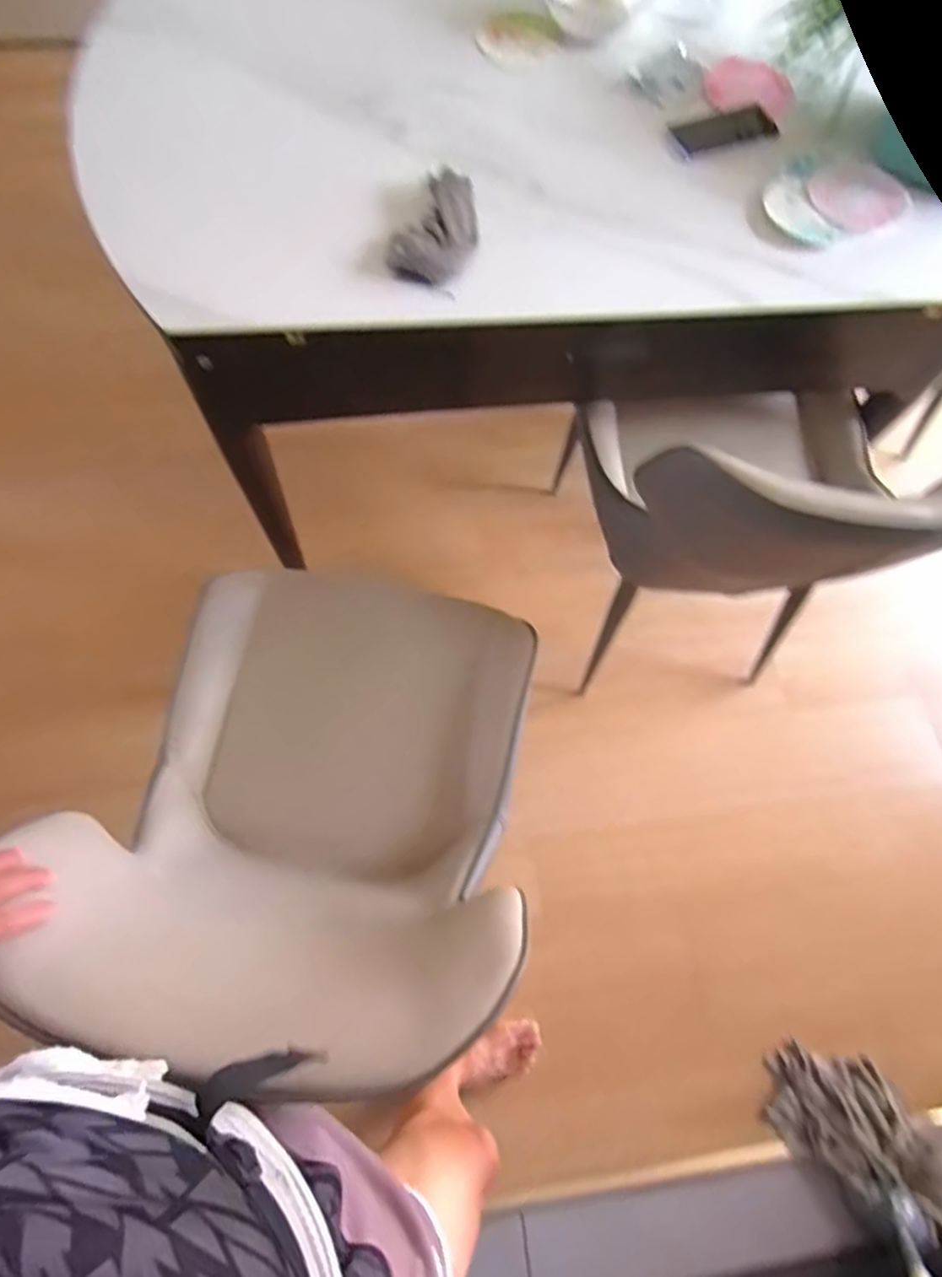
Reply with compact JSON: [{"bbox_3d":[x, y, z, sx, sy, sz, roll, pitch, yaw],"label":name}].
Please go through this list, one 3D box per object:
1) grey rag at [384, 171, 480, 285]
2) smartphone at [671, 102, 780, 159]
[{"bbox_3d":[-0.037,-0.505,0.816,0.088,0.020,0.175,25,72,6],"label":"grey rag"},{"bbox_3d":[0.353,-0.706,0.923,0.158,0.014,0.070,-21,73,-10],"label":"smartphone"}]

